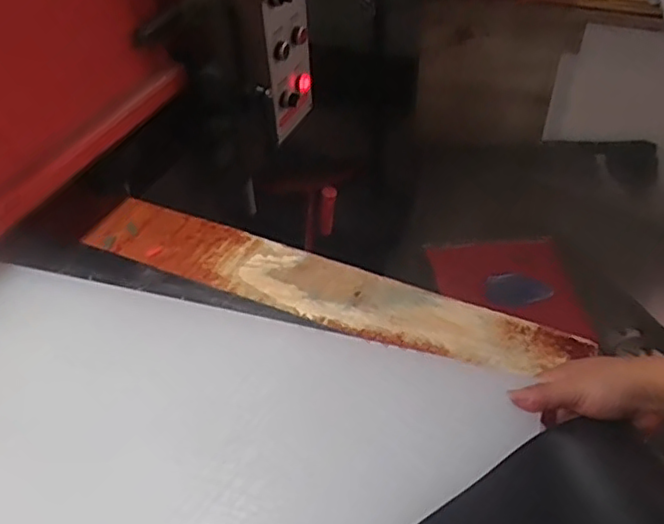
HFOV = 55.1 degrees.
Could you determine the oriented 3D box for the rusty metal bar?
[{"bbox_3d":[-0.023,0.025,0.726,0.574,0.008,0.099,18,45,18],"label":"rusty metal bar"}]

